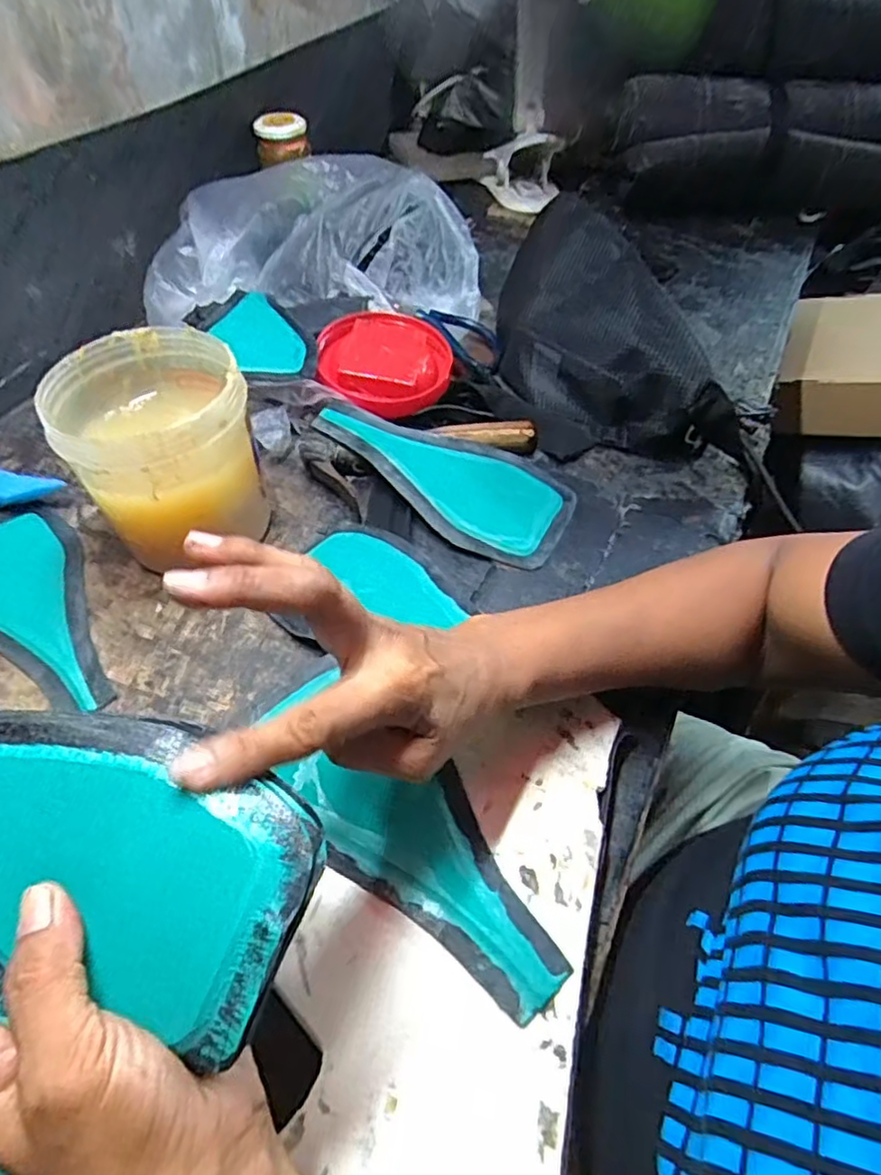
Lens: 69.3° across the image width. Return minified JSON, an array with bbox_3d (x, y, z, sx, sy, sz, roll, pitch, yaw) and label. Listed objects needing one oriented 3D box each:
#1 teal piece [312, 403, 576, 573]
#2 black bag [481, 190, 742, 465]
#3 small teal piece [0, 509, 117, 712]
[{"bbox_3d":[-0.002,-0.084,0.504,0.210,0.010,0.103,20,58,2],"label":"teal piece"},{"bbox_3d":[0.120,-0.226,0.566,0.148,0.092,0.296,-19,54,-14],"label":"black bag"},{"bbox_3d":[-0.292,0.014,0.443,0.095,0.007,0.209,-29,57,-21],"label":"small teal piece"}]

